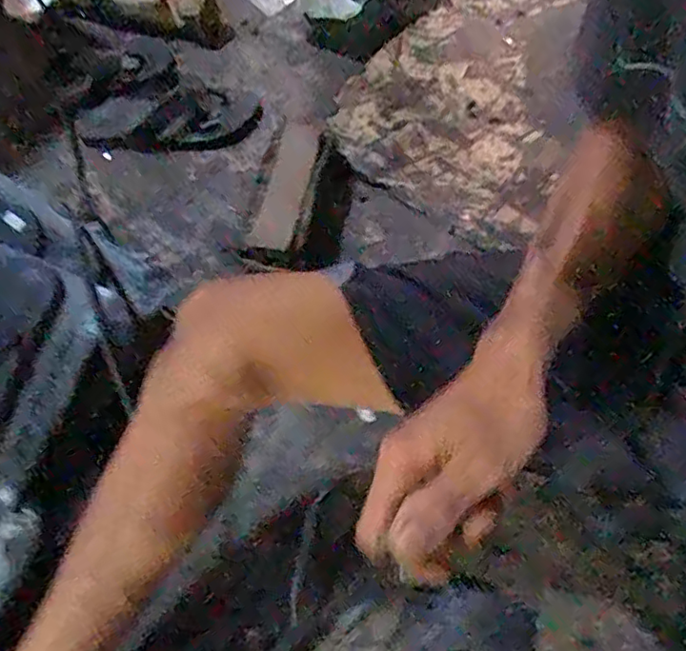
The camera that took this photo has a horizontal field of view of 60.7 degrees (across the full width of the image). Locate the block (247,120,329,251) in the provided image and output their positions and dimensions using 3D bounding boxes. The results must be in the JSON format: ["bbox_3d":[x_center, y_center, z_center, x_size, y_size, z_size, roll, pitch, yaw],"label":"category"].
[{"bbox_3d":[-0.065,-0.186,0.755,0.064,0.027,0.214,9,63,8],"label":"block"}]

